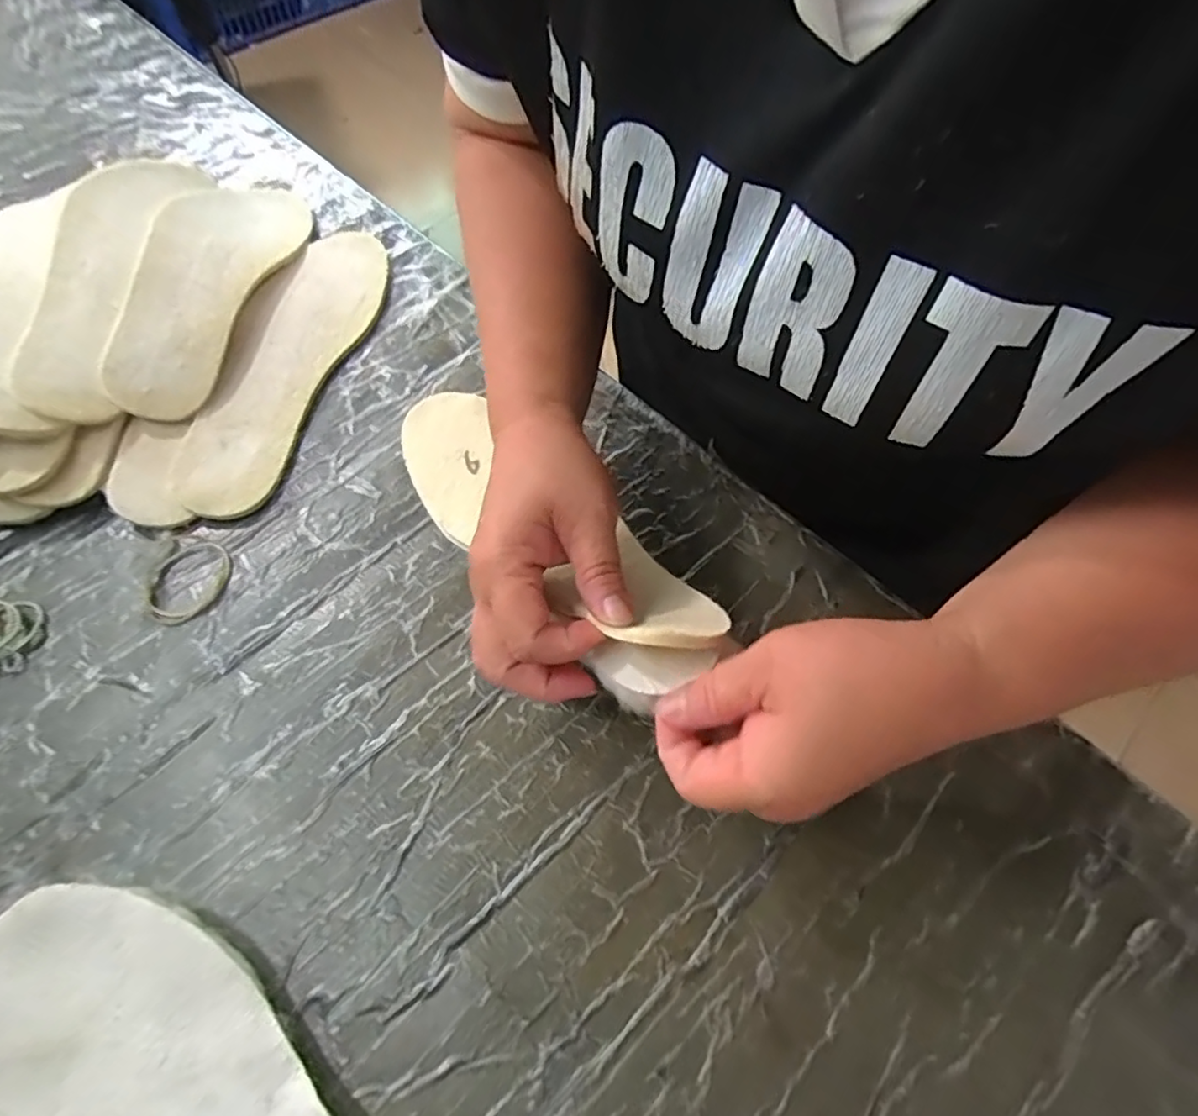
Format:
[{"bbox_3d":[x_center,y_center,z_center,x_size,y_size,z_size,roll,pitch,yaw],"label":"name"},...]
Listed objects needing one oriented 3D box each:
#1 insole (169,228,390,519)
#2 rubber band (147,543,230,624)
[{"bbox_3d":[-0.226,-0.153,0.476,0.071,0.007,0.284,15,62,-3],"label":"insole"},{"bbox_3d":[-0.256,0.014,0.395,0.044,0.004,0.055,15,63,10],"label":"rubber band"}]

